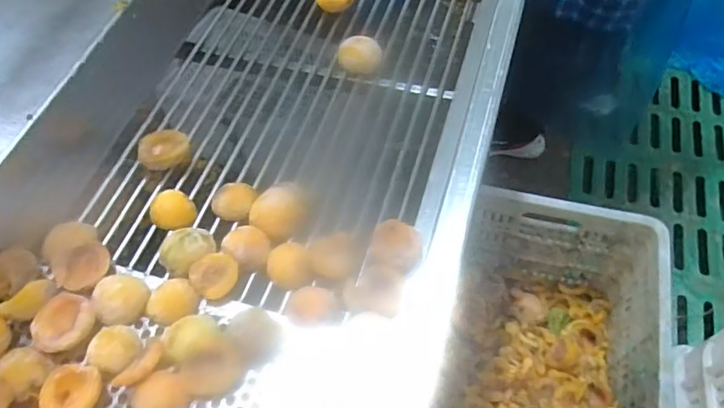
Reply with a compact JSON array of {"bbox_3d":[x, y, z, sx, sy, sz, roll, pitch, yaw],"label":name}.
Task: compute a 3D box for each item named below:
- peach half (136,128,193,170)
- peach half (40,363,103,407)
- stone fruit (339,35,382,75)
[{"bbox_3d":[-0.257,-0.069,0.724,0.063,0.029,0.052,-25,60,-13],"label":"peach half"},{"bbox_3d":[-0.287,0.192,0.552,0.053,0.029,0.056,-1,58,2],"label":"peach half"},{"bbox_3d":[-0.002,-0.219,0.808,0.061,0.032,0.054,-3,58,1],"label":"stone fruit"}]

